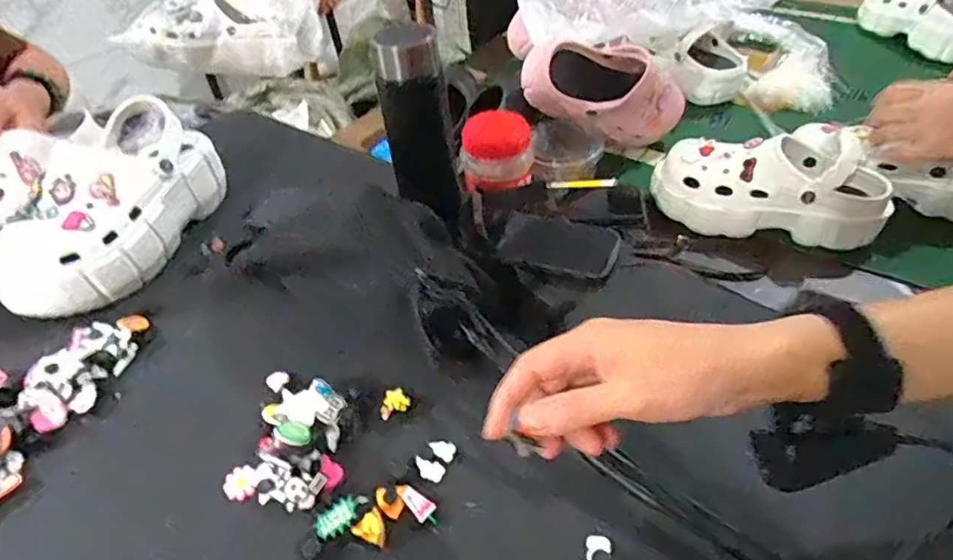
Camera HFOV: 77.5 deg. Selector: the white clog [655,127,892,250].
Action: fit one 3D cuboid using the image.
[{"bbox_3d":[0.363,-0.127,0.743,0.260,0.117,0.089,11,45,18],"label":"white clog"}]

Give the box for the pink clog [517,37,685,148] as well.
[{"bbox_3d":[0.196,-0.278,0.871,0.260,0.135,0.099,5,35,-24],"label":"pink clog"}]

